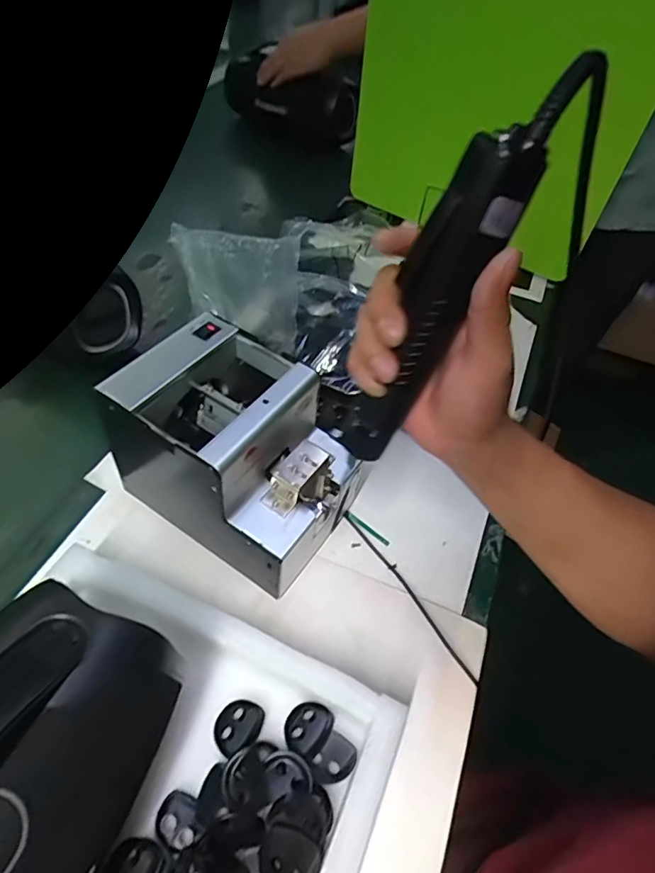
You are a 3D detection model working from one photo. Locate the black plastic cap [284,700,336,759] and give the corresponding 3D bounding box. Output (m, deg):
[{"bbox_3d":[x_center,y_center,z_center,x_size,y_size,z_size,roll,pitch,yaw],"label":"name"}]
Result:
[{"bbox_3d":[-0.014,0.201,0.350,0.029,0.009,0.034,33,55,21],"label":"black plastic cap"}]

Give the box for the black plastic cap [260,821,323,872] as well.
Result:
[{"bbox_3d":[-0.023,0.248,0.294,0.035,0.005,0.035,3,50,-3],"label":"black plastic cap"}]

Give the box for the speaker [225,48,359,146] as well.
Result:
[{"bbox_3d":[-0.073,-0.689,1.023,0.255,0.121,0.125,36,56,22],"label":"speaker"}]

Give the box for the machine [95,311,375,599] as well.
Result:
[{"bbox_3d":[-0.072,0.017,0.434,0.174,0.150,0.121,30,54,18],"label":"machine"}]

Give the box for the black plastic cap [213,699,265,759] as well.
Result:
[{"bbox_3d":[-0.061,0.197,0.346,0.029,0.004,0.035,31,54,19],"label":"black plastic cap"}]

